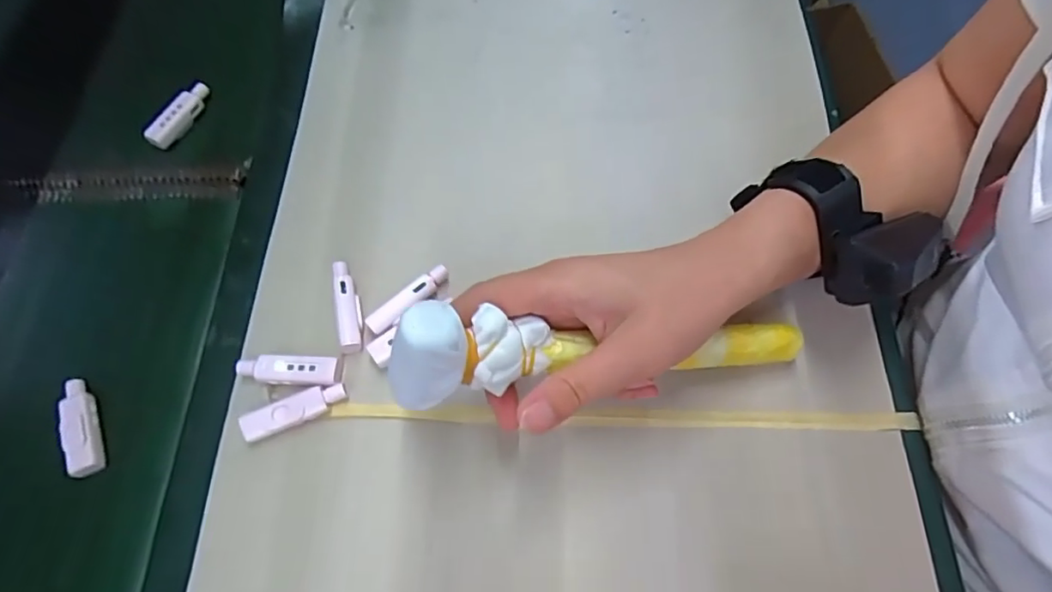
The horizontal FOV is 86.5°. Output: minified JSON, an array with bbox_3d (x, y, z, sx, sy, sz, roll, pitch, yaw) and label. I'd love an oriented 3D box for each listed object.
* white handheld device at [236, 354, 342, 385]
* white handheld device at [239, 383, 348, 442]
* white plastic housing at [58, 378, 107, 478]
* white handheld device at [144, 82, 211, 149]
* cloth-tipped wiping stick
[{"bbox_3d":[-0.135,0.043,0.321,0.058,0.013,0.016,1,65,3],"label":"white handheld device"},{"bbox_3d":[-0.128,0.064,0.311,0.056,0.014,0.015,-23,66,-8],"label":"white handheld device"},{"bbox_3d":[-0.256,0.075,0.320,0.017,0.009,0.057,-27,66,-10],"label":"white plastic housing"},{"bbox_3d":[-0.256,-0.134,0.414,0.016,0.012,0.057,25,68,13],"label":"white handheld device"},{"bbox_3d":[0.044,0.027,0.269,0.214,0.026,0.037,2,62,-22],"label":"cloth-tipped wiping stick"}]

